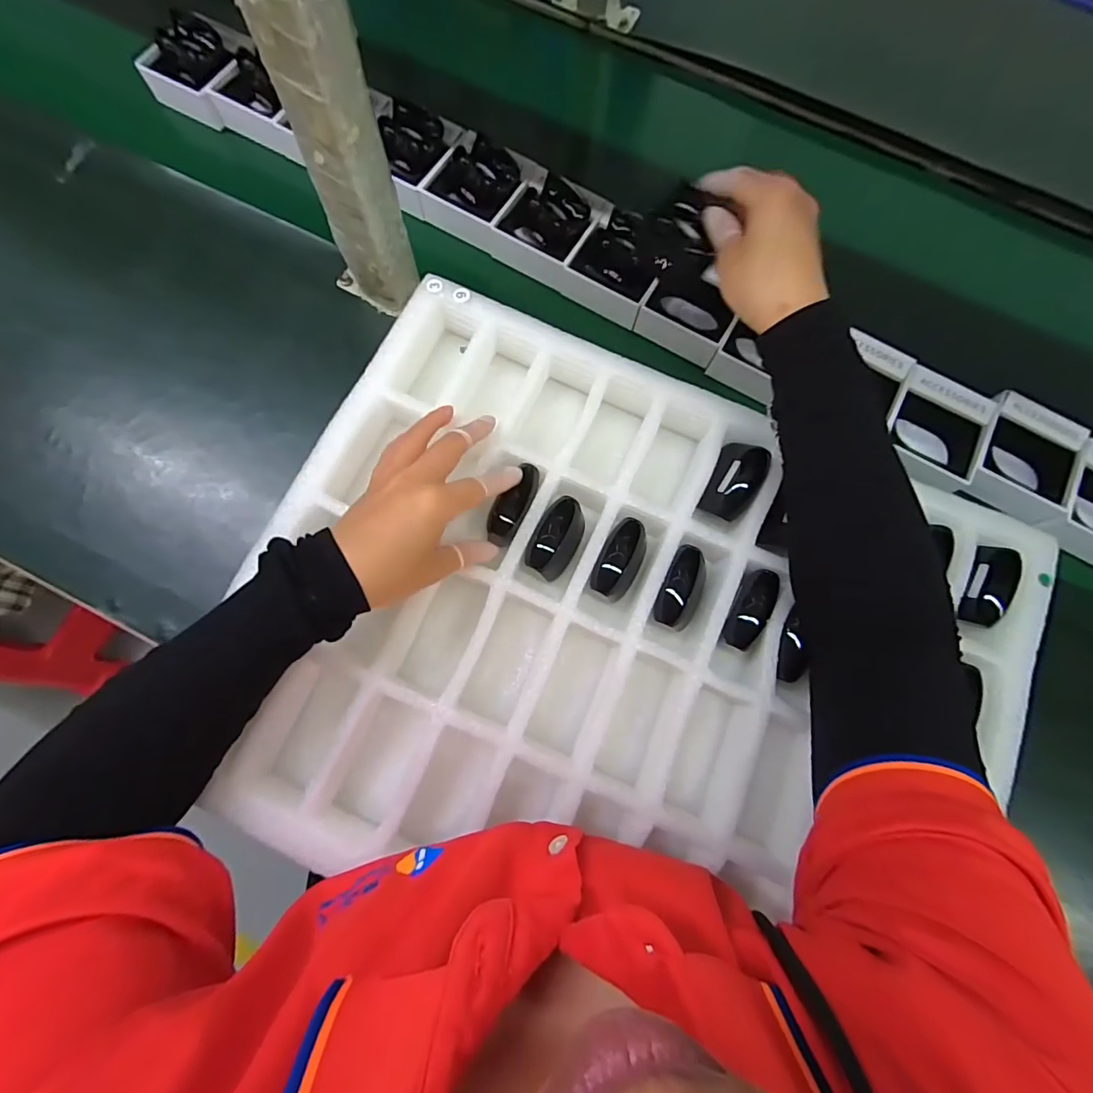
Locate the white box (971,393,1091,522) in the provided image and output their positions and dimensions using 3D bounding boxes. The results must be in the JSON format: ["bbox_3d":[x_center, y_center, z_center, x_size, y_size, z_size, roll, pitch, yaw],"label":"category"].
[{"bbox_3d":[0.413,-0.073,0.423,0.079,0.035,0.096,26,75,3],"label":"white box"}]

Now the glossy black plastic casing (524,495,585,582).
[{"bbox_3d":[0.008,-0.005,0.364,0.033,0.032,0.059,28,79,5],"label":"glossy black plastic casing"}]

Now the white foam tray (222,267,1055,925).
[{"bbox_3d":[0.059,0.063,0.348,0.503,0.056,0.392,23,78,4],"label":"white foam tray"}]

